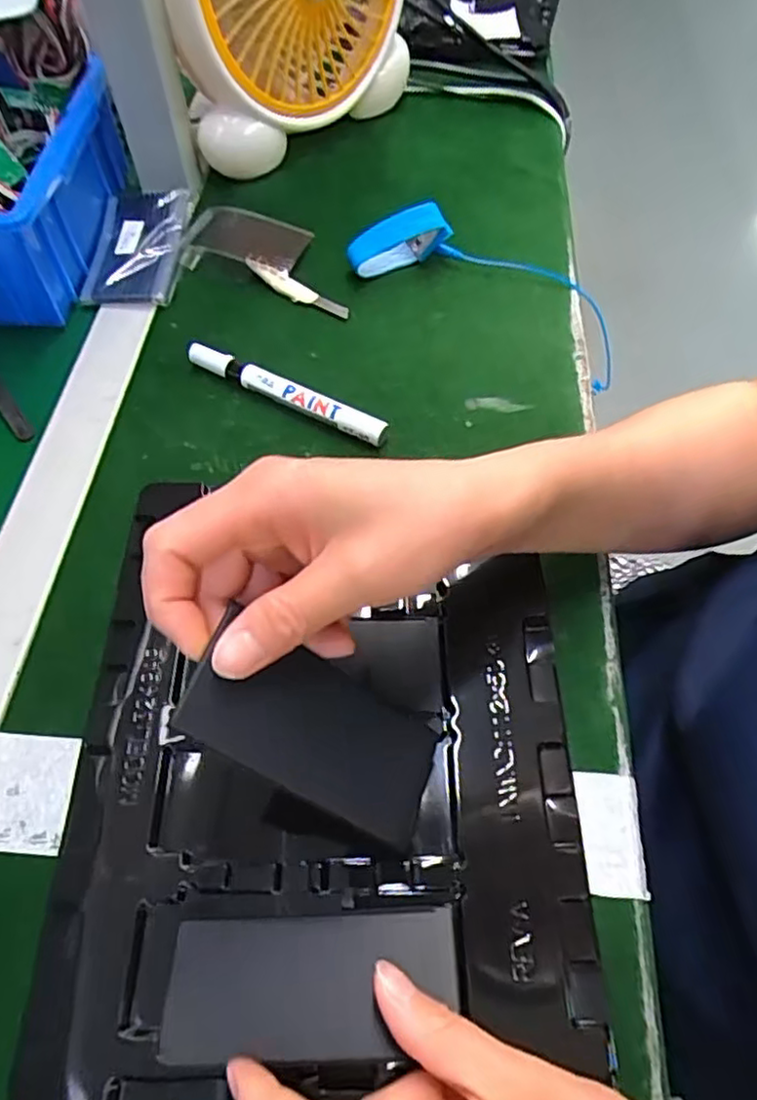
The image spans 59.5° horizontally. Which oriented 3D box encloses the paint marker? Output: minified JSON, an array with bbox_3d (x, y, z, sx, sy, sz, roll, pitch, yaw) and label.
[{"bbox_3d":[-0.060,-0.099,0.415,0.141,0.015,0.014,25,62,14],"label":"paint marker"}]

